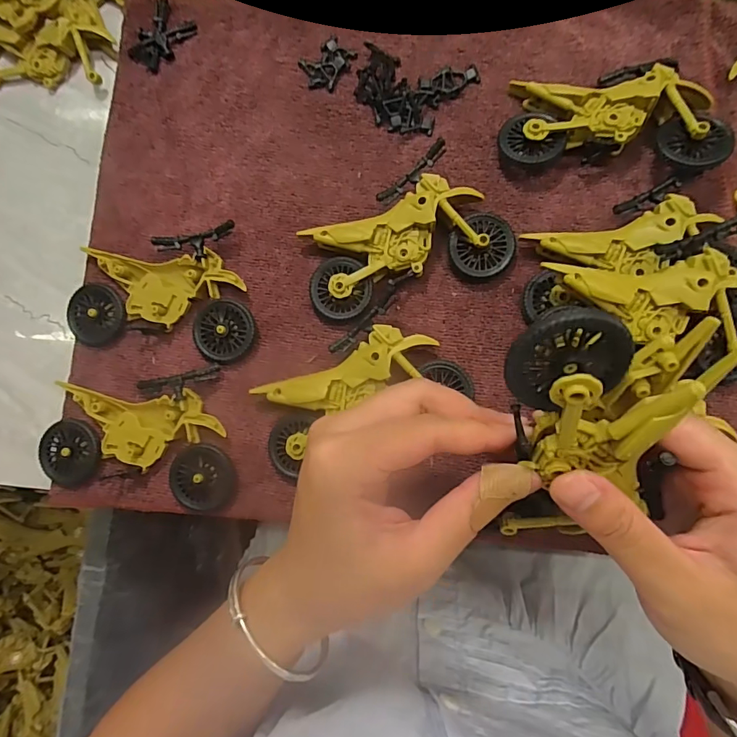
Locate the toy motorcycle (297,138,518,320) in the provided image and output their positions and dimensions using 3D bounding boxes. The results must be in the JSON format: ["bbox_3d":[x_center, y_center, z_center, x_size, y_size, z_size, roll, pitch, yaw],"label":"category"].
[{"bbox_3d":[0.019,-0.070,0.265,0.113,0.021,0.076,-31,83,2],"label":"toy motorcycle"}]

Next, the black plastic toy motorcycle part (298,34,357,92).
[{"bbox_3d":[-0.027,-0.193,0.290,0.027,0.004,0.033,39,89,8],"label":"black plastic toy motorcycle part"}]

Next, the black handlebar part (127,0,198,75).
[{"bbox_3d":[-0.137,-0.219,0.302,0.029,0.006,0.044,35,89,8],"label":"black handlebar part"}]

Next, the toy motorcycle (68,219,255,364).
[{"bbox_3d":[-0.127,-0.043,0.277,0.114,0.018,0.075,-1,84,5],"label":"toy motorcycle"}]

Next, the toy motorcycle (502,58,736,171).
[{"bbox_3d":[0.137,-0.144,0.258,0.113,0.028,0.063,9,85,6],"label":"toy motorcycle"}]

